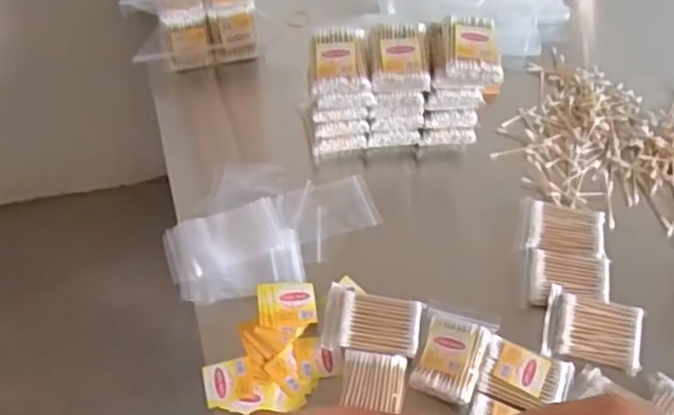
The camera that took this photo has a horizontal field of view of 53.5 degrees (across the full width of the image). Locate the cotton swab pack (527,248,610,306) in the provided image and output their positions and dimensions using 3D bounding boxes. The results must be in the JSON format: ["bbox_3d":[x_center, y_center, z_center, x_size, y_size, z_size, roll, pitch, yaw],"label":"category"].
[{"bbox_3d":[0.227,0.070,0.653,0.074,0.017,0.060,6,55,5],"label":"cotton swab pack"}]

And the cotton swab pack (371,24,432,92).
[{"bbox_3d":[0.064,-0.150,0.681,0.056,0.034,0.067,1,56,-4],"label":"cotton swab pack"}]

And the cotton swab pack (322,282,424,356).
[{"bbox_3d":[0.033,0.106,0.626,0.088,0.012,0.059,9,56,6],"label":"cotton swab pack"}]

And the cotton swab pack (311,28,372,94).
[{"bbox_3d":[0.005,-0.148,0.677,0.057,0.025,0.069,1,55,1],"label":"cotton swab pack"}]

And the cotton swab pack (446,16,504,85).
[{"bbox_3d":[0.139,-0.158,0.670,0.055,0.026,0.070,5,55,4],"label":"cotton swab pack"}]

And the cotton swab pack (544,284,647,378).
[{"bbox_3d":[0.239,0.115,0.624,0.088,0.018,0.061,11,73,7],"label":"cotton swab pack"}]

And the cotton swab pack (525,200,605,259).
[{"bbox_3d":[0.234,0.022,0.689,0.079,0.014,0.066,8,56,5],"label":"cotton swab pack"}]

